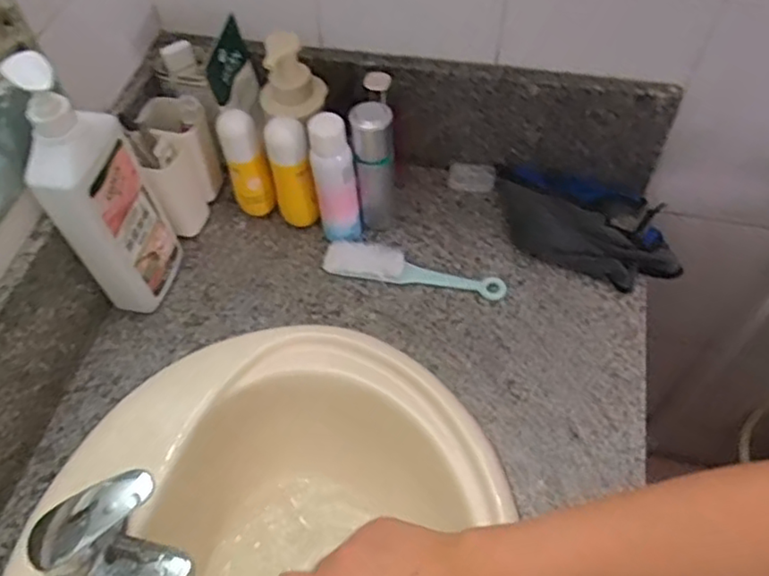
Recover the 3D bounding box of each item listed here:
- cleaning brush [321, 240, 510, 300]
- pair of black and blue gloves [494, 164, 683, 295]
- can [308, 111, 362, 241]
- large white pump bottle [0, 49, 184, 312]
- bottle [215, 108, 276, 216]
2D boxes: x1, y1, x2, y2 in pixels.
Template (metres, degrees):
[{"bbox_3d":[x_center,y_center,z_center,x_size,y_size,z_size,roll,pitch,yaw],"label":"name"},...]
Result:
[{"bbox_3d":[0.032,-0.020,0.745,0.206,0.023,0.040,11,58,9],"label":"cleaning brush"},{"bbox_3d":[0.233,-0.080,0.763,0.224,0.042,0.144,17,59,13],"label":"pair of black and blue gloves"},{"bbox_3d":[-0.054,-0.115,0.727,0.045,0.162,0.046,-1,57,1],"label":"can"},{"bbox_3d":[-0.277,-0.092,0.644,0.059,0.299,0.098,5,57,5],"label":"large white pump bottle"},{"bbox_3d":[-0.155,-0.134,0.760,0.047,0.147,0.046,-20,59,-11],"label":"bottle"}]

